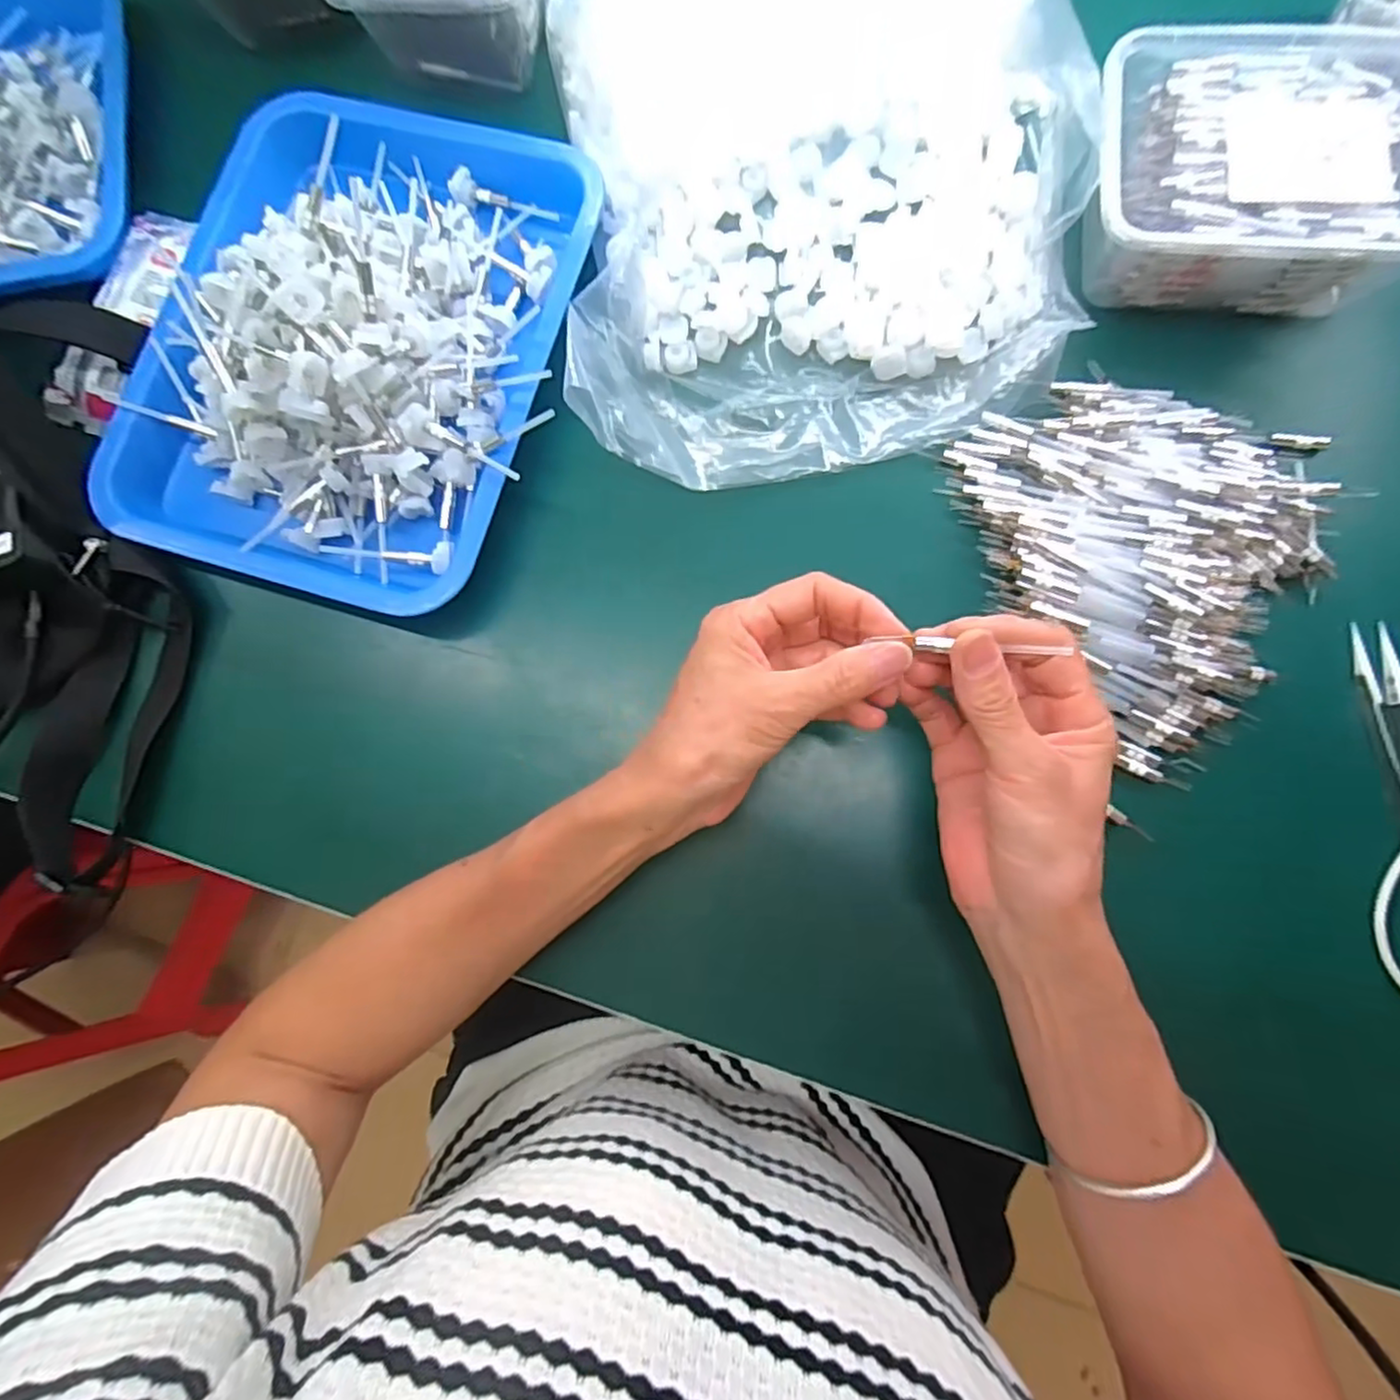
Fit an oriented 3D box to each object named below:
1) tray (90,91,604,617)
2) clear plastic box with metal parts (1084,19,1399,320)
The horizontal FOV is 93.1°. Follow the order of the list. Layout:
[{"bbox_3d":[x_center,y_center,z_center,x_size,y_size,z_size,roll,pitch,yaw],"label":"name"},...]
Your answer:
[{"bbox_3d":[-0.190,-0.201,0.350,0.225,0.061,0.287,14,84,5],"label":"tray"},{"bbox_3d":[0.280,-0.264,0.333,0.173,0.051,0.128,9,83,4],"label":"clear plastic box with metal parts"}]

